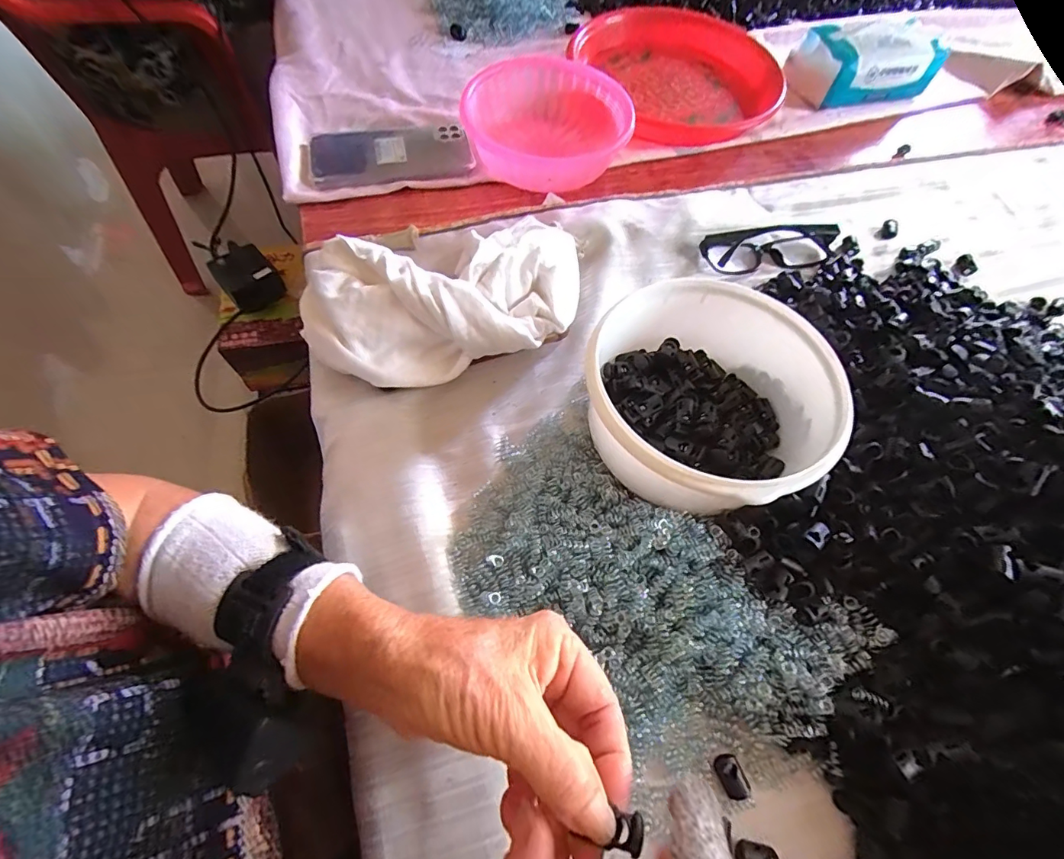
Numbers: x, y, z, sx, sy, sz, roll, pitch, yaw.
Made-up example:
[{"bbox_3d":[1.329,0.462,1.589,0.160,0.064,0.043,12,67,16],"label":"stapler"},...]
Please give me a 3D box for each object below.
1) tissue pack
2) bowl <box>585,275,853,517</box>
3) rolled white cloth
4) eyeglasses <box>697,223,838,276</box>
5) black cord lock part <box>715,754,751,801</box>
[{"bbox_3d":[0.410,-0.452,0.572,0.177,0.064,0.085,-10,65,-9],"label":"tissue pack"},{"bbox_3d":[0.118,-0.021,0.328,0.147,0.085,0.149,1,63,-2],"label":"bowl"},{"bbox_3d":[-0.063,-0.099,0.366,0.217,0.067,0.126,-5,63,-5],"label":"rolled white cloth"},{"bbox_3d":[0.229,-0.175,0.439,0.136,0.030,0.037,-10,64,-7],"label":"eyeglasses"},{"bbox_3d":[0.114,0.197,0.261,0.014,0.007,0.022,-20,65,-12],"label":"black cord lock part"}]

